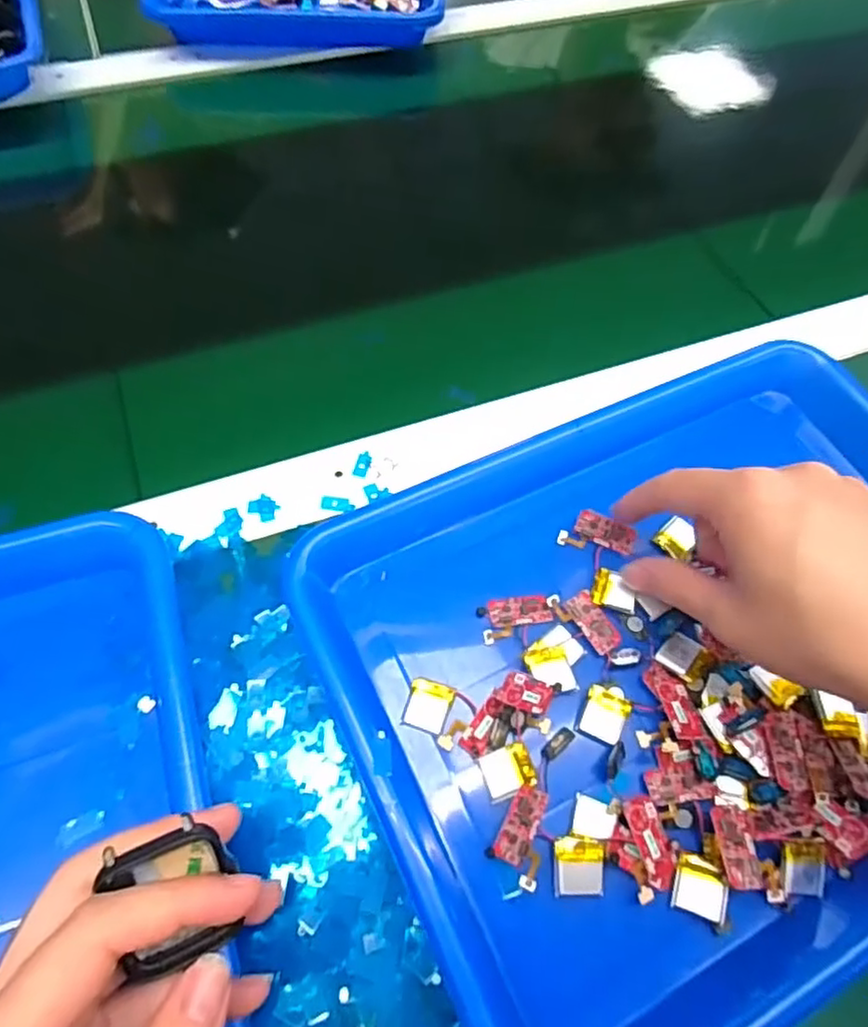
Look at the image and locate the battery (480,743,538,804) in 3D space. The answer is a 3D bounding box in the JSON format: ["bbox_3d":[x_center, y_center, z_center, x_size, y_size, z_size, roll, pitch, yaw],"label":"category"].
[{"bbox_3d":[0.032,0.110,0.269,0.021,0.005,0.018,-17,64,-12],"label":"battery"}]

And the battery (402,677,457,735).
[{"bbox_3d":[-0.002,0.085,0.282,0.019,0.004,0.021,17,63,6],"label":"battery"}]

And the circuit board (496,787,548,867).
[{"bbox_3d":[0.036,0.128,0.261,0.013,0.005,0.030,26,64,10],"label":"circuit board"}]

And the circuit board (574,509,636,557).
[{"bbox_3d":[0.088,0.009,0.324,0.030,0.004,0.015,22,102,17],"label":"circuit board"}]

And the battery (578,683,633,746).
[{"bbox_3d":[0.077,0.089,0.283,0.019,0.006,0.023,20,63,7],"label":"battery"}]

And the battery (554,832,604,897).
[{"bbox_3d":[0.059,0.142,0.254,0.019,0.009,0.022,2,62,-2],"label":"battery"}]

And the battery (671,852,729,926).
[{"bbox_3d":[0.107,0.150,0.253,0.020,0.004,0.022,14,77,23],"label":"battery"}]

